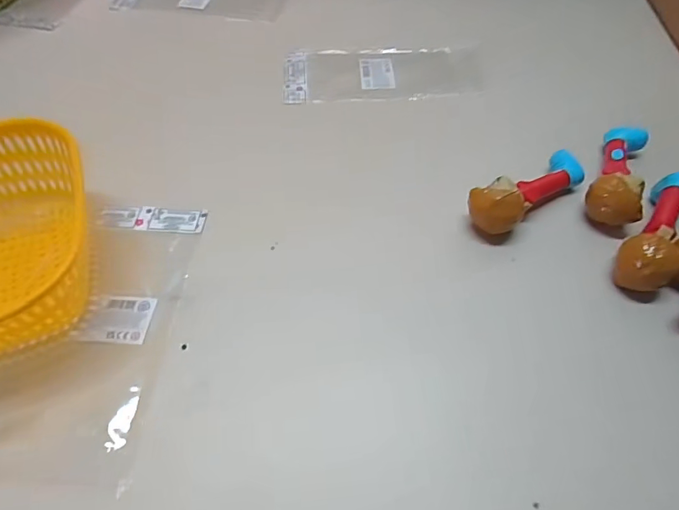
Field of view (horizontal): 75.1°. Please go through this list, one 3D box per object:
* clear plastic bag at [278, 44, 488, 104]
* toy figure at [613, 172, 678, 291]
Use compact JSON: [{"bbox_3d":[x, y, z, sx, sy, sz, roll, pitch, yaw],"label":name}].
[{"bbox_3d":[0.054,-0.219,0.531,0.236,0.008,0.101,-1,56,0],"label":"clear plastic bag"},{"bbox_3d":[0.272,-0.020,0.375,0.047,0.042,0.125,35,62,20],"label":"toy figure"}]

